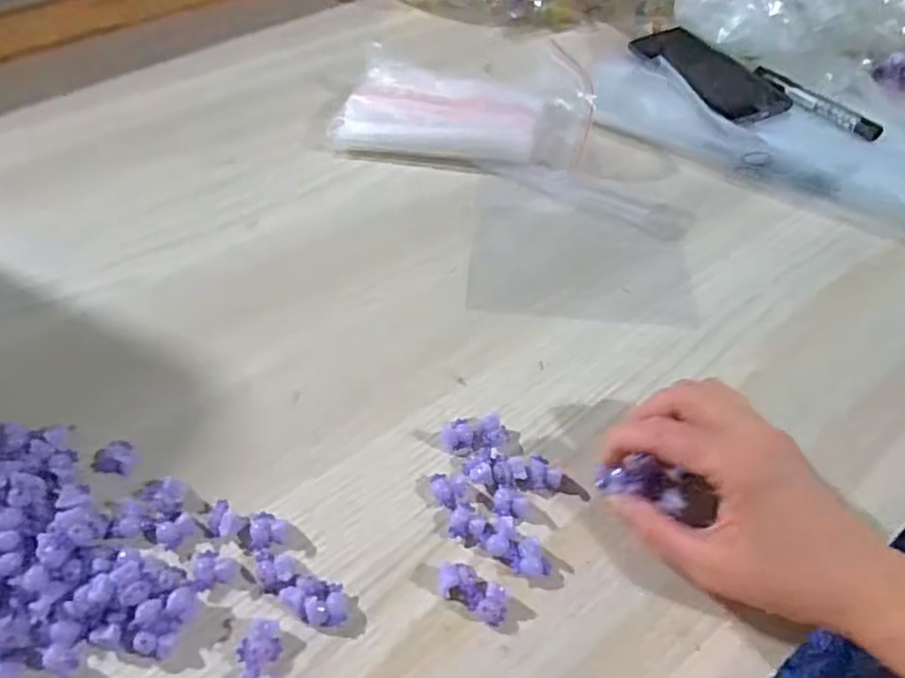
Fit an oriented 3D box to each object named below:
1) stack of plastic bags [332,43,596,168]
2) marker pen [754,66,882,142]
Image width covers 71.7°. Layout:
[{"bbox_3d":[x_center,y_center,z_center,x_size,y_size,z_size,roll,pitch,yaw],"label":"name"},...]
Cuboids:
[{"bbox_3d":[0.008,-0.200,0.531,0.211,0.062,0.077,4,52,2],"label":"stack of plastic bags"},{"bbox_3d":[0.329,-0.216,0.571,0.016,0.014,0.130,-28,57,-21],"label":"marker pen"}]

